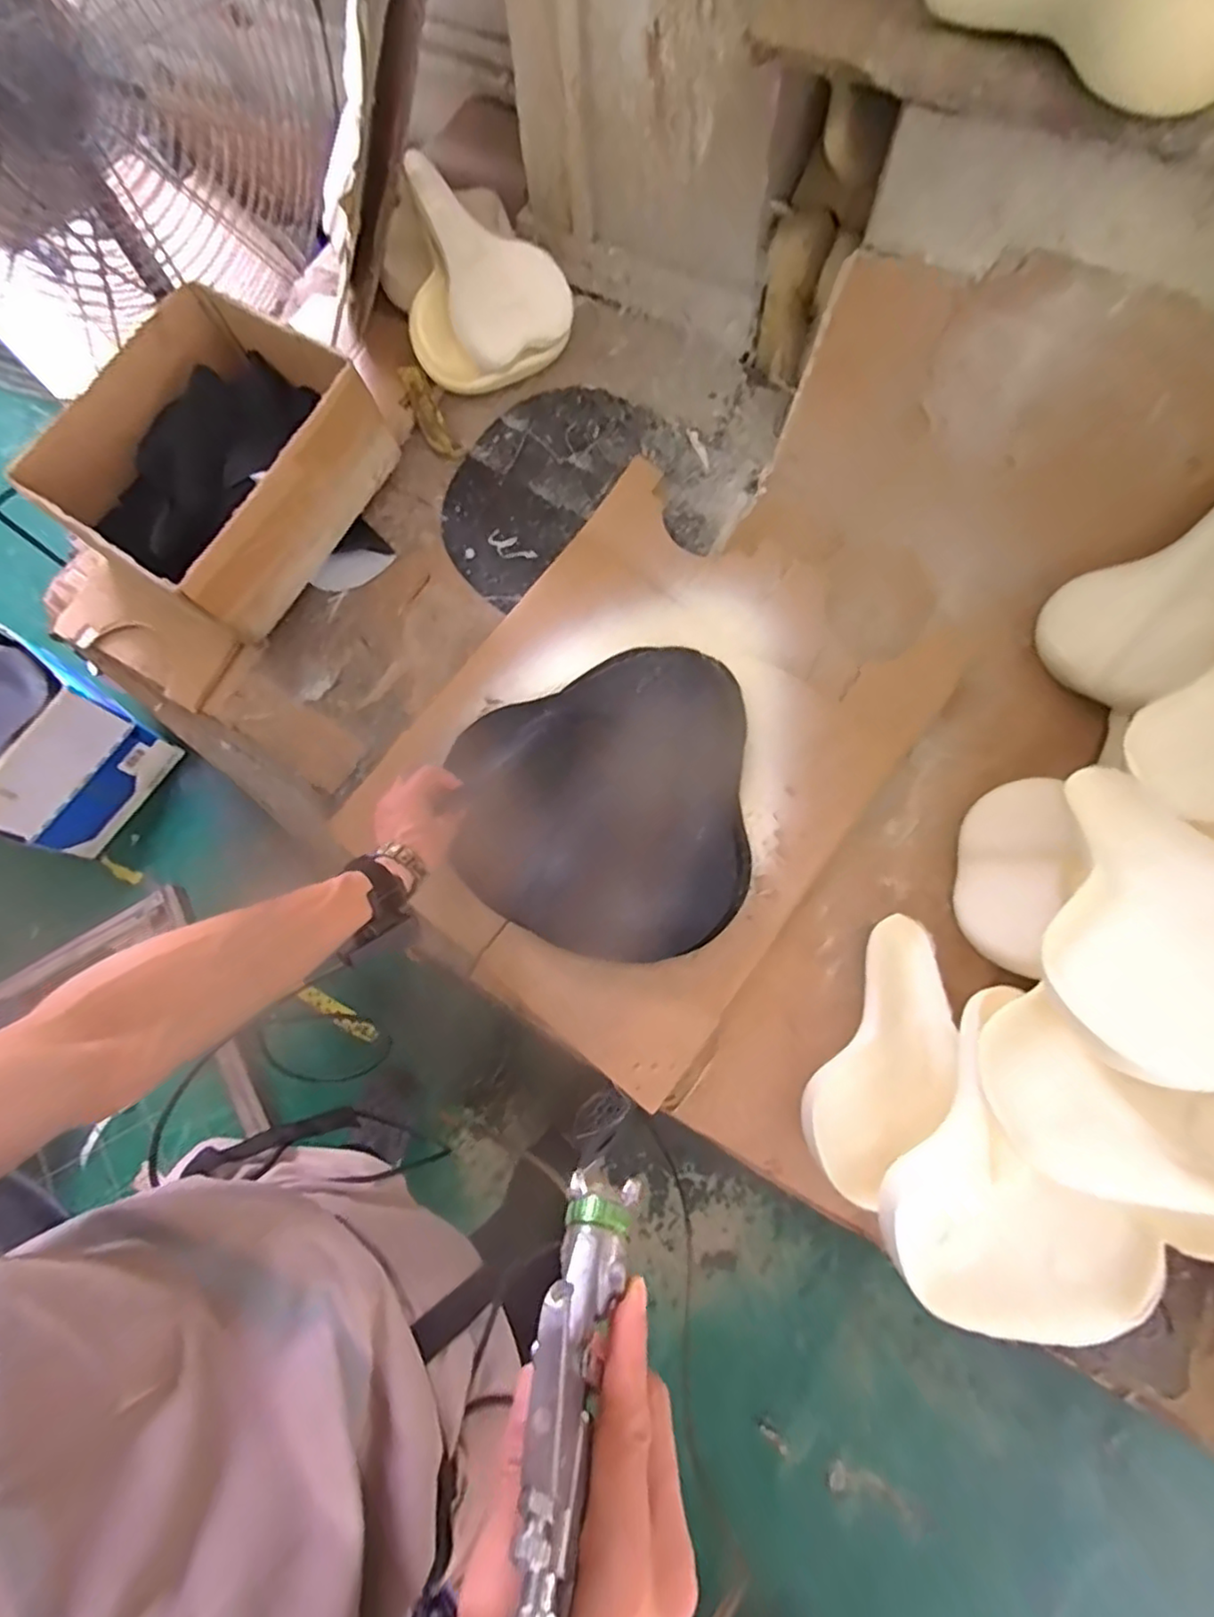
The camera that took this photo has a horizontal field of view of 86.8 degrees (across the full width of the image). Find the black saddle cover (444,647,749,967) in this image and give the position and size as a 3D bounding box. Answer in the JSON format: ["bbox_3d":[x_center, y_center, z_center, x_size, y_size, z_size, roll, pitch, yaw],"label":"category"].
[{"bbox_3d":[-0.008,-0.012,0.715,0.310,0.024,0.343,0,73,3],"label":"black saddle cover"}]

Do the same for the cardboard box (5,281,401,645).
[{"bbox_3d":[-0.456,-0.416,0.775,0.289,0.152,0.348,32,77,11],"label":"cardboard box"}]

